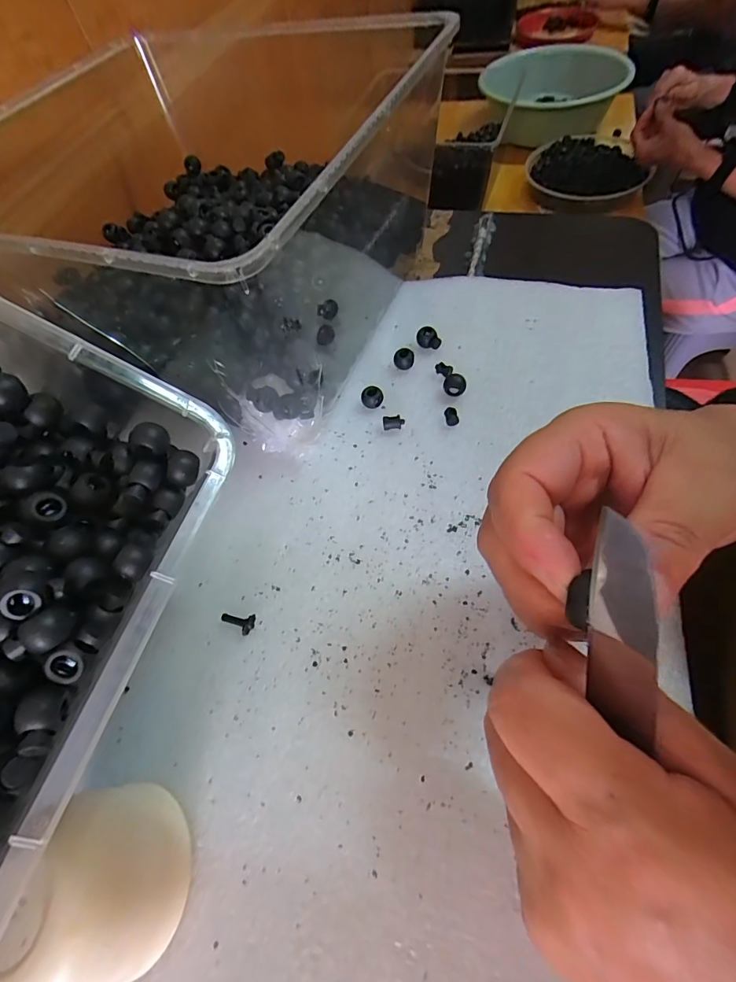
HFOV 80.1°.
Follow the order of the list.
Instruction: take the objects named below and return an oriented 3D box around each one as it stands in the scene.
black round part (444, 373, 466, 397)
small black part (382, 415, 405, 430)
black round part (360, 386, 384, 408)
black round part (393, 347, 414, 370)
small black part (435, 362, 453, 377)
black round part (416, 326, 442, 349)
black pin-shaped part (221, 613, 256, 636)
[{"bbox_3d":[0.062,-0.076,0.312,0.015,0.011,0.013,10,62,12],"label":"black round part"},{"bbox_3d":[0.018,-0.047,0.306,0.015,0.008,0.008,-7,60,2],"label":"small black part"},{"bbox_3d":[0.003,-0.067,0.317,0.016,0.012,0.013,-3,60,5],"label":"black round part"},{"bbox_3d":[0.027,-0.100,0.332,0.015,0.011,0.013,-1,60,6],"label":"black round part"},{"bbox_3d":[0.055,-0.089,0.323,0.013,0.006,0.008,25,66,19],"label":"small black part"},{"bbox_3d":[0.047,-0.117,0.337,0.018,0.011,0.013,6,61,10],"label":"black round part"},{"bbox_3d":[-0.071,0.071,0.240,0.020,0.004,0.011,9,64,21],"label":"black pin-shaped part"}]

